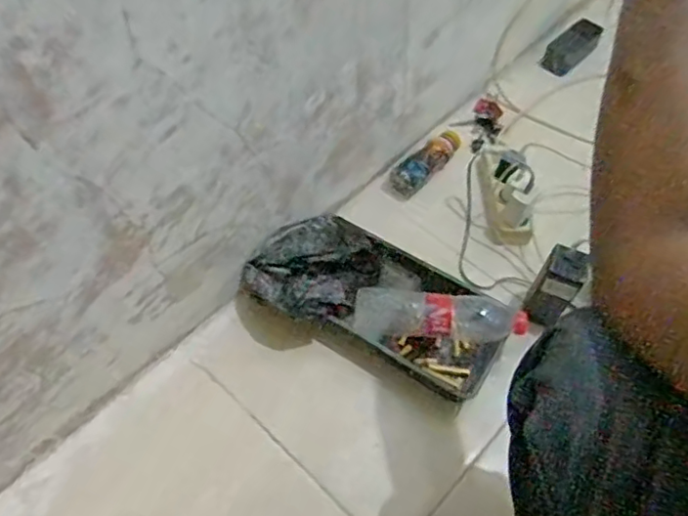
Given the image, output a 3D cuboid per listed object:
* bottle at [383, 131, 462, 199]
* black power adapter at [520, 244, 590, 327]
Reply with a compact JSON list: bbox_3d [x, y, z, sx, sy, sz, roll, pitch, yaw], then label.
[{"bbox_3d":[0.140,-0.164,1.002,0.047,0.048,0.184,38,64,21],"label":"bottle"},{"bbox_3d":[0.282,0.040,0.784,0.053,0.114,0.023,28,20,16],"label":"black power adapter"}]

